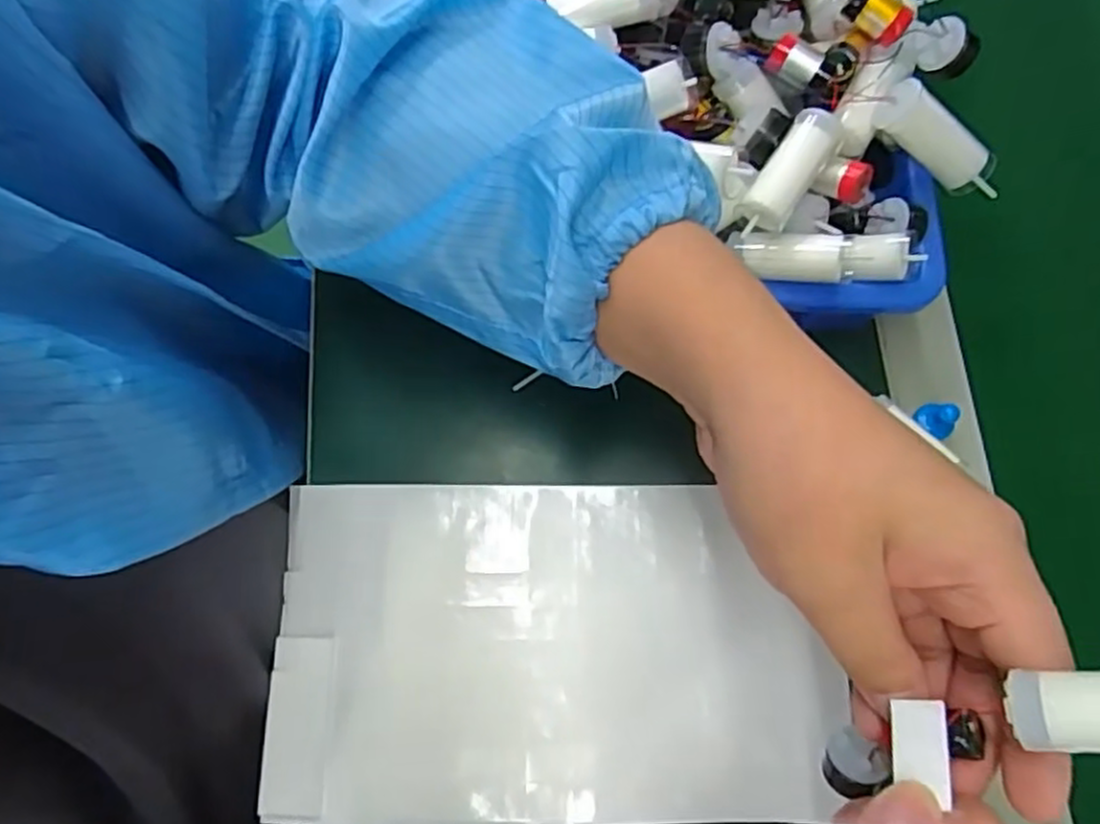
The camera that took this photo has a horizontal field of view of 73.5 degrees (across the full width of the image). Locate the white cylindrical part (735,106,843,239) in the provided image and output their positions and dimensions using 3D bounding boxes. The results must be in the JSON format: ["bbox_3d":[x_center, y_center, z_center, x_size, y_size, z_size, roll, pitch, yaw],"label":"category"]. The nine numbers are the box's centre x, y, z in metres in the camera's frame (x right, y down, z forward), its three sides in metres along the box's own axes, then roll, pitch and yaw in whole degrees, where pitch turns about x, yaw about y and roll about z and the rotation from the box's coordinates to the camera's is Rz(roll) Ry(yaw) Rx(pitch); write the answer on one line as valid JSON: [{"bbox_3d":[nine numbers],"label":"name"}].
[{"bbox_3d":[0.099,-0.098,0.306,0.020,0.017,0.057,36,94,11],"label":"white cylindrical part"}]

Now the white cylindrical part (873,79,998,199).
[{"bbox_3d":[0.163,-0.111,0.306,0.064,0.018,0.017,33,76,-16],"label":"white cylindrical part"}]

